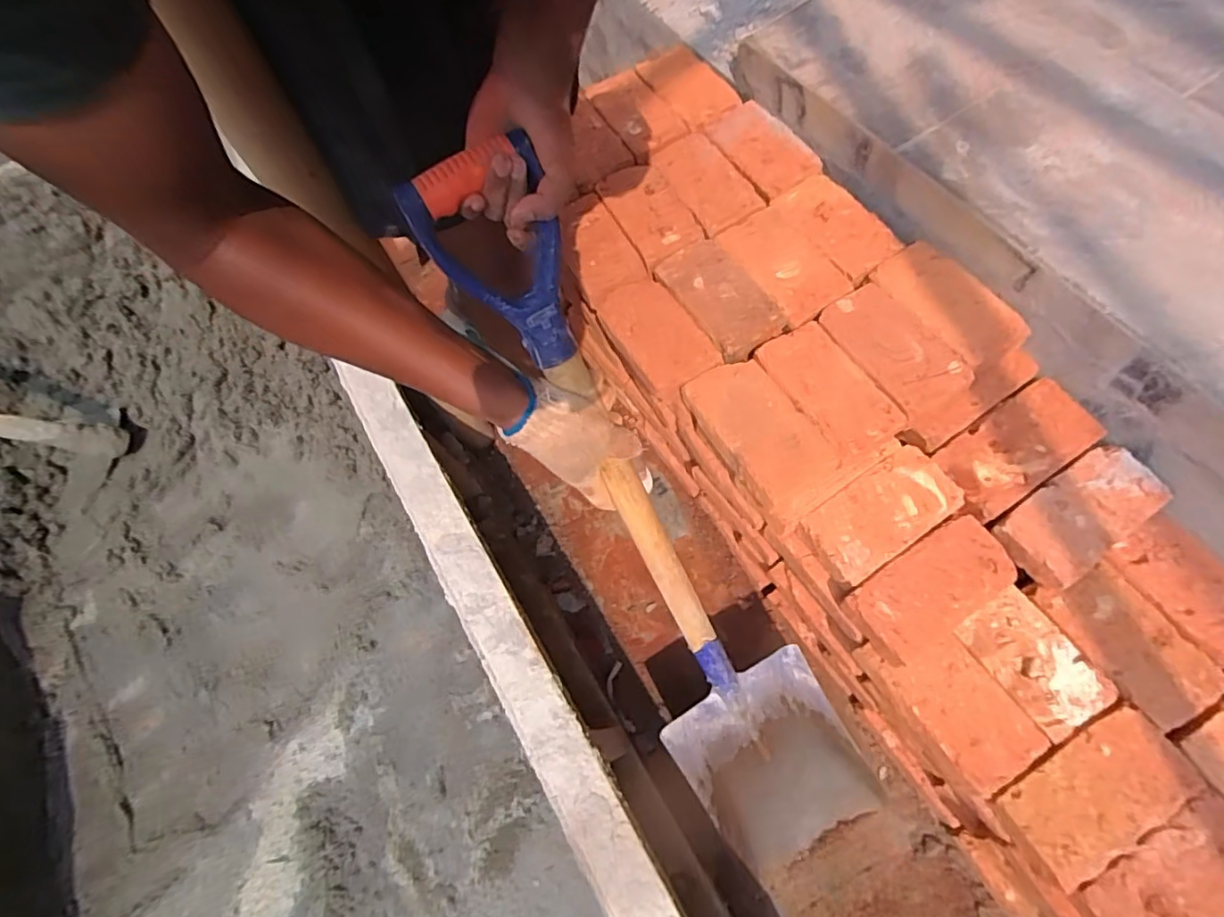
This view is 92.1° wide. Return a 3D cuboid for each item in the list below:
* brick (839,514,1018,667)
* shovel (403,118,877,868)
[{"bbox_3d":[0.387,0.159,0.725,0.193,0.058,0.098,-33,67,-6],"label":"brick"},{"bbox_3d":[0.084,0.157,0.671,0.217,0.977,0.133,-38,30,-16],"label":"shovel"}]

